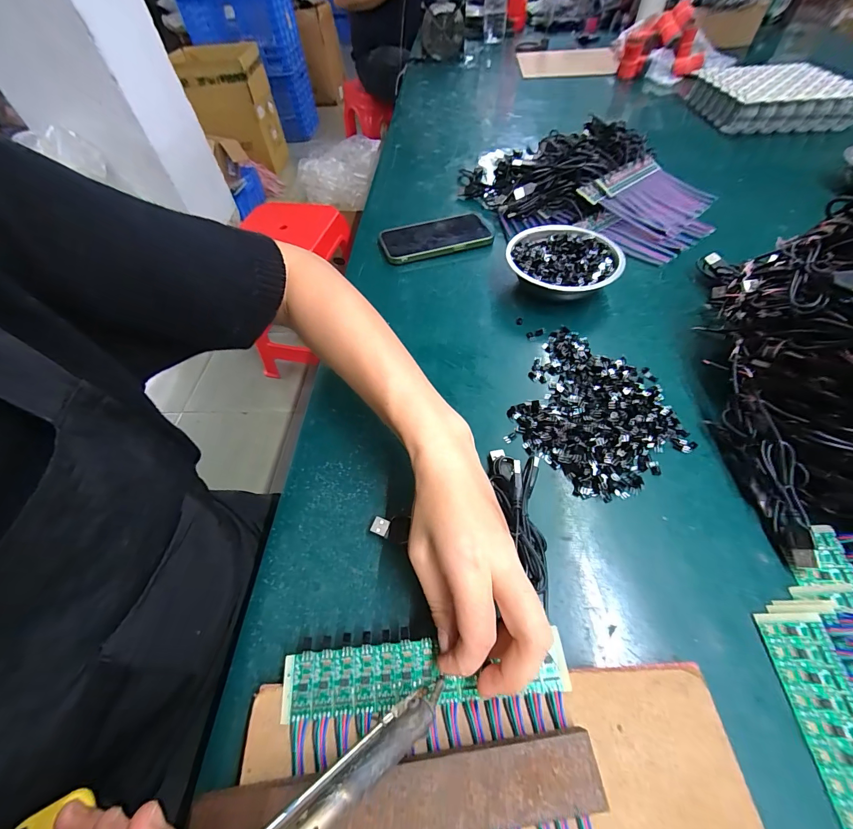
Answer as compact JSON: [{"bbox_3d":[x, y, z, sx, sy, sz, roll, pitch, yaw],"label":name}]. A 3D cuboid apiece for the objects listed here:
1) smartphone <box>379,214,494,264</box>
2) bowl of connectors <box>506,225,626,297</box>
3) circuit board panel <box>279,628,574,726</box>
[{"bbox_3d":[0.012,-0.246,0.520,0.146,0.014,0.077,-17,55,-8],"label":"smartphone"},{"bbox_3d":[0.159,-0.171,0.441,0.122,0.042,0.123,-2,55,3],"label":"bowl of connectors"},{"bbox_3d":[-0.001,0.153,0.219,0.163,0.004,0.035,-2,55,0],"label":"circuit board panel"}]

